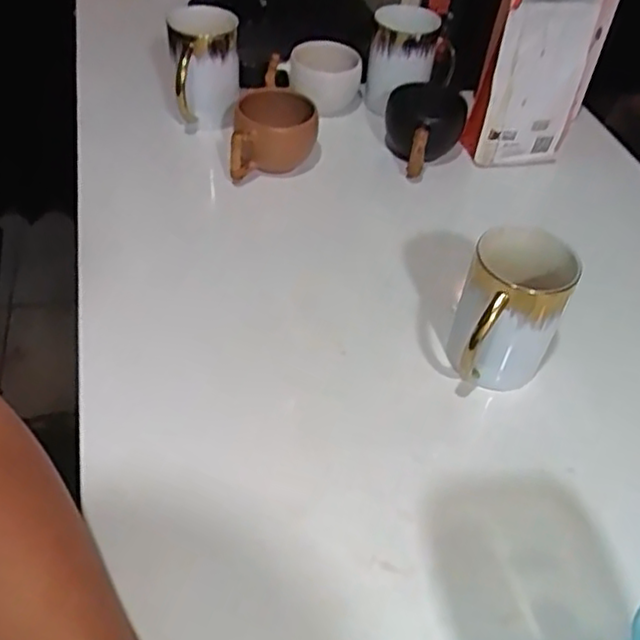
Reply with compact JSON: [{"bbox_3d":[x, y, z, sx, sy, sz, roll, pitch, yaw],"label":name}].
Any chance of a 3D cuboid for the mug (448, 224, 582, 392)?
[{"bbox_3d":[0.134,0.001,0.496,0.069,0.107,0.082,17,47,10],"label":"mug"}]

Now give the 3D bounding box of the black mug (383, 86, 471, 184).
[{"bbox_3d":[0.107,-0.195,0.717,0.082,0.063,0.105,12,46,5],"label":"black mug"}]

